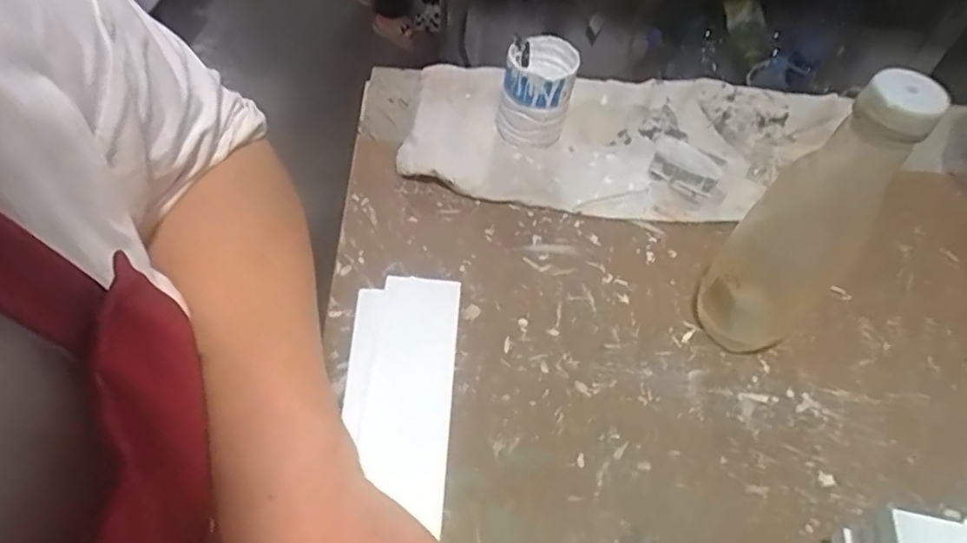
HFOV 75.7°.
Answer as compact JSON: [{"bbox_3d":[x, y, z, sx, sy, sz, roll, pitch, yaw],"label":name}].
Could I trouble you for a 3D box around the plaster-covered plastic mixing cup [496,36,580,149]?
[{"bbox_3d":[0.049,-0.172,0.597,0.072,0.078,0.071,11,52,4],"label":"plaster-covered plastic mixing cup"}]

